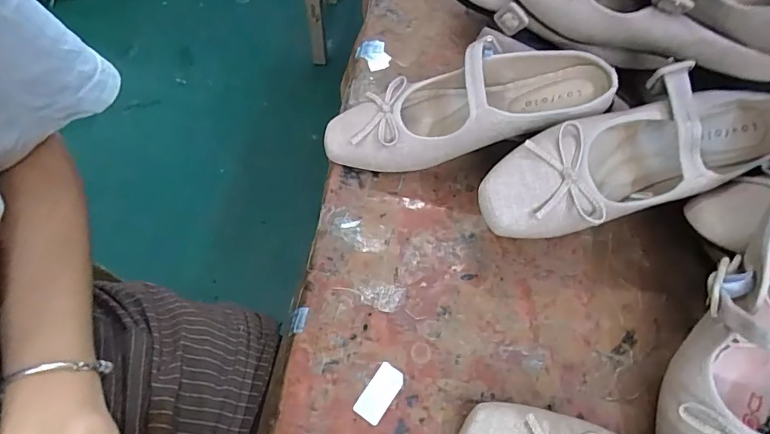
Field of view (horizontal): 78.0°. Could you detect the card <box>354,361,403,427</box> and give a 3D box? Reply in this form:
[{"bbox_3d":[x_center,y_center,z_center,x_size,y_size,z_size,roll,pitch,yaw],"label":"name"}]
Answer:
[{"bbox_3d":[-0.004,0.128,0.344,0.021,0.004,0.041,34,68,10],"label":"card"}]

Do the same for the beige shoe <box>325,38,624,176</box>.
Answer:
[{"bbox_3d":[0.062,-0.091,0.403,0.237,0.063,0.090,-14,61,10],"label":"beige shoe"}]

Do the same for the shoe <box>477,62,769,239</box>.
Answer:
[{"bbox_3d":[0.189,-0.049,0.349,0.244,0.061,0.082,-18,63,-9],"label":"shoe"}]

